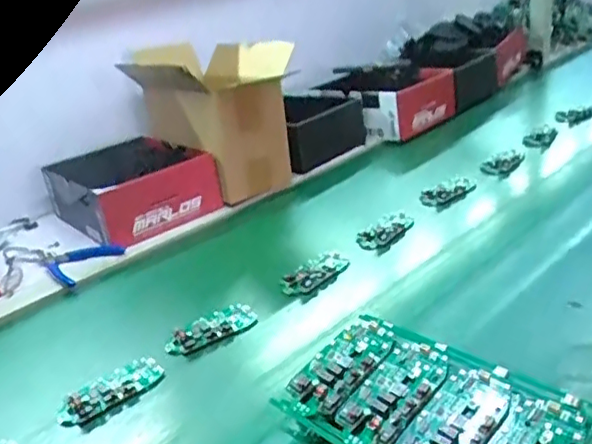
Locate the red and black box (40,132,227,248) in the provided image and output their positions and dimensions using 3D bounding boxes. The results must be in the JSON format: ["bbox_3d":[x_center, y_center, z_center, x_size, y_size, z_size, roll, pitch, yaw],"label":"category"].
[{"bbox_3d":[-0.260,-0.059,0.955,0.181,0.094,0.233,-25,31,-35],"label":"red and black box"}]

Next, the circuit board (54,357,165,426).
[{"bbox_3d":[-0.178,0.160,0.582,0.101,0.013,0.048,-24,31,-33],"label":"circuit board"}]

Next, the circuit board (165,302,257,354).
[{"bbox_3d":[-0.090,0.116,0.658,0.101,0.012,0.047,-23,30,-32],"label":"circuit board"}]

